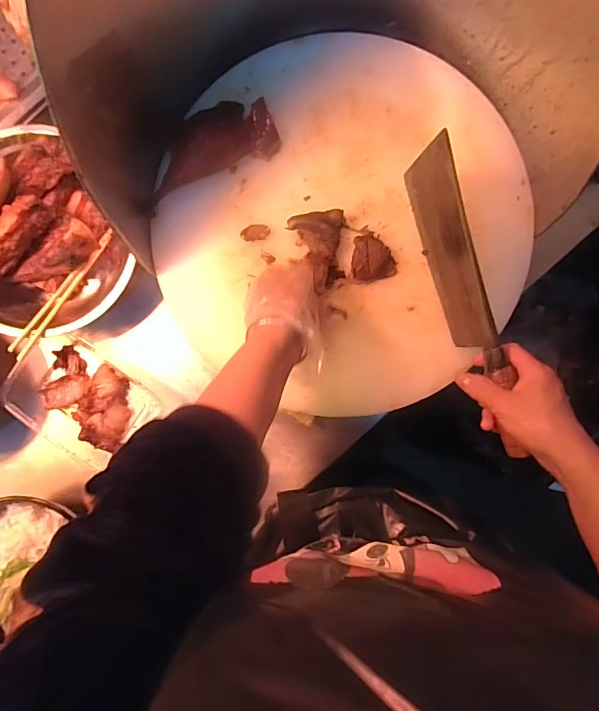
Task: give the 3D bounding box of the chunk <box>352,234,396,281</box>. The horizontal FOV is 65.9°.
[{"bbox_3d":[0.081,-0.105,0.501,0.048,0.019,0.046,-1,91,1],"label":"chunk"}]

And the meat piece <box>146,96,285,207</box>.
[{"bbox_3d":[-0.099,-0.218,0.489,0.155,0.038,0.063,-23,90,1],"label":"meat piece"}]

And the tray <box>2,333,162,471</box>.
[{"bbox_3d":[-0.255,0.049,0.545,0.163,0.039,0.112,33,91,0],"label":"tray"}]

